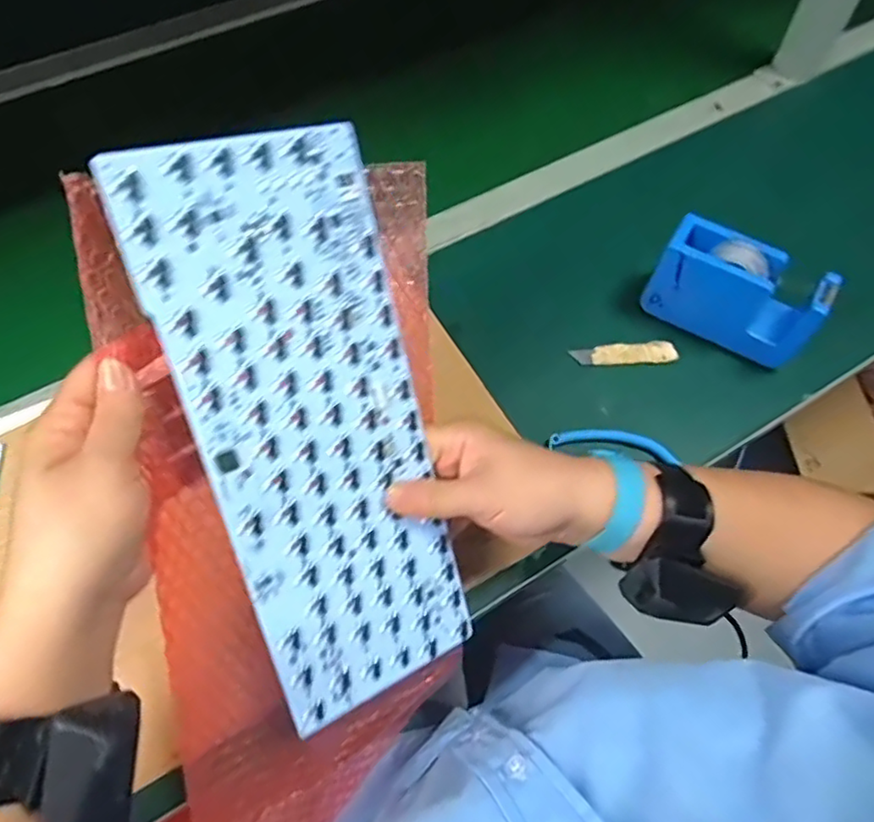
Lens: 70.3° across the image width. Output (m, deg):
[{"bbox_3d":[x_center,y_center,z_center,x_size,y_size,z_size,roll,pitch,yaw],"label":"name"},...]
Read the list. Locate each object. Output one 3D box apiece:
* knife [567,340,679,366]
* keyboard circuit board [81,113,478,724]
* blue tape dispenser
[{"bbox_3d":[0.161,-0.050,0.534,0.088,0.010,0.021,-2,62,-2],"label":"knife"},{"bbox_3d":[-0.060,0.016,0.333,0.120,0.004,0.305,-22,108,-26],"label":"keyboard circuit board"},{"bbox_3d":[0.247,-0.097,0.514,0.131,0.078,0.048,30,66,14],"label":"blue tape dispenser"}]

